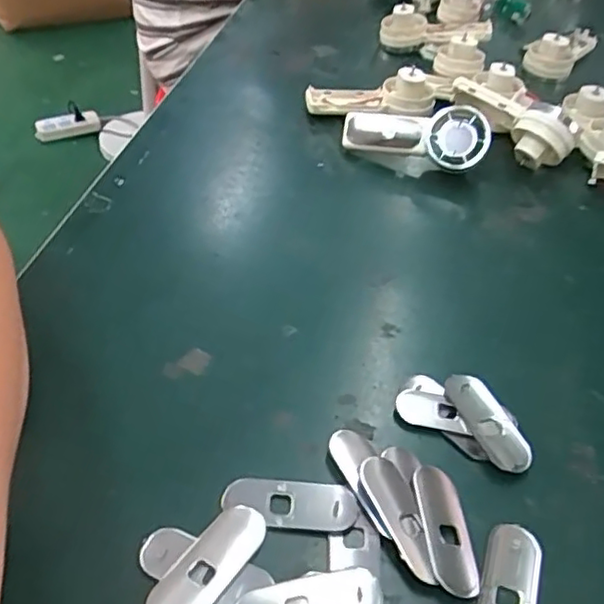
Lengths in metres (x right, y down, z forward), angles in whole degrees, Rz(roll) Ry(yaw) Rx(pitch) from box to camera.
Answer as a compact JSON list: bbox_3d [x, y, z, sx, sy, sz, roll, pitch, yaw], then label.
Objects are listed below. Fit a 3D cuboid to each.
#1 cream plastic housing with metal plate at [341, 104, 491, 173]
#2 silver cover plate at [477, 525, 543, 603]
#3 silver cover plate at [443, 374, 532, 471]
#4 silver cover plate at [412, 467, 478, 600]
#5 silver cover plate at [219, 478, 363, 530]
[{"bbox_3d":[0.074,-0.111,0.426,0.096,0.043,0.023,18,45,14],"label":"cream plastic housing with metal plate"},{"bbox_3d":[0.073,0.102,0.224,0.020,0.004,0.049,17,44,13],"label":"silver cover plate"},{"bbox_3d":[0.079,0.052,0.274,0.018,0.007,0.050,-14,46,-19],"label":"silver cover plate"},{"bbox_3d":[0.053,0.084,0.238,0.017,0.006,0.049,-1,43,-6],"label":"silver cover plate"},{"bbox_3d":[-0.004,0.076,0.242,0.050,0.004,0.017,5,43,0],"label":"silver cover plate"}]

